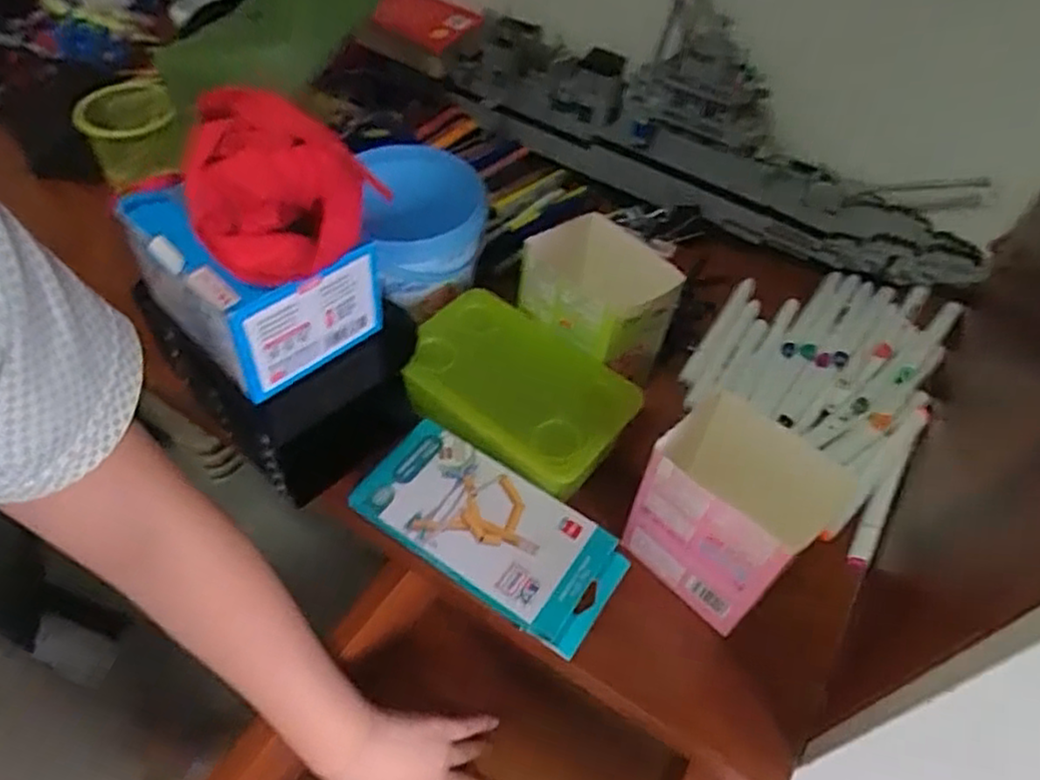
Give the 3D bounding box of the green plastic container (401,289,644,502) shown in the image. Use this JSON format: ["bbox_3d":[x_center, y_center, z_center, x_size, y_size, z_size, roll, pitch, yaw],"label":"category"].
[{"bbox_3d":[-0.003,-0.002,0.517,0.164,0.043,0.105,32,57,19],"label":"green plastic container"}]

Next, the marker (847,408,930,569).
[{"bbox_3d":[0.293,0.070,0.552,0.018,0.015,0.172,31,56,18],"label":"marker"}]

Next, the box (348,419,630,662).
[{"bbox_3d":[-0.022,0.096,0.478,0.180,0.021,0.084,29,56,17],"label":"box"}]

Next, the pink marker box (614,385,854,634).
[{"bbox_3d":[0.131,0.078,0.449,0.100,0.151,0.063,39,59,23],"label":"pink marker box"}]

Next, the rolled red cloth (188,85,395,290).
[{"bbox_3d":[-0.146,-0.115,0.406,0.124,0.070,0.081,14,53,6],"label":"rolled red cloth"}]

